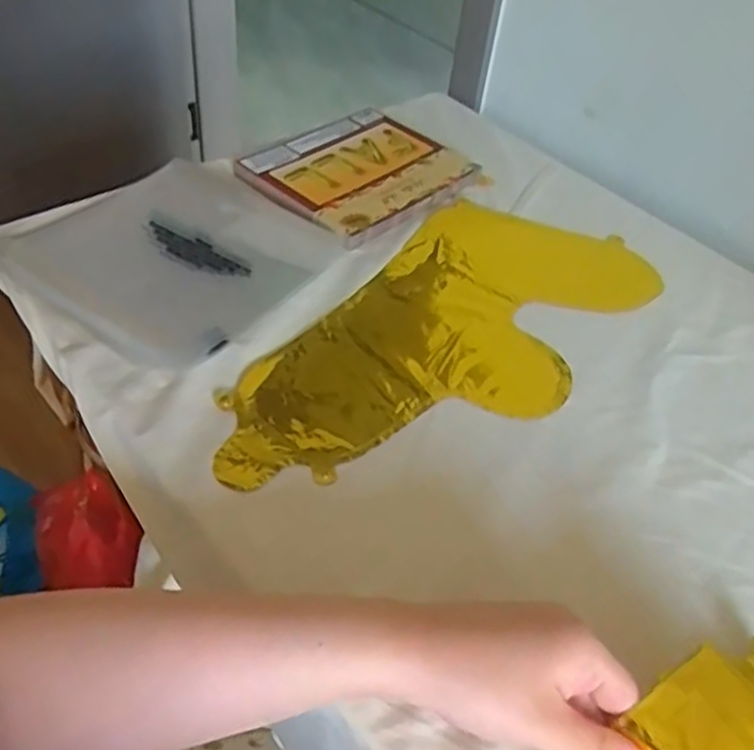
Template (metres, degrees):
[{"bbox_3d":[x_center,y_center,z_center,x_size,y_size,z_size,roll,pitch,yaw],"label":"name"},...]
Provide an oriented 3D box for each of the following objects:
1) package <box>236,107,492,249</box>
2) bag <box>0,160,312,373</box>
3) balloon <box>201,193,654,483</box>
[{"bbox_3d":[-0.013,-0.206,0.754,0.202,0.014,0.174,-32,57,-33],"label":"package"},{"bbox_3d":[-0.180,-0.106,0.647,0.233,0.014,0.213,31,49,22],"label":"bag"},{"bbox_3d":[0.062,-0.033,0.606,0.193,0.011,0.426,32,50,23],"label":"balloon"}]

